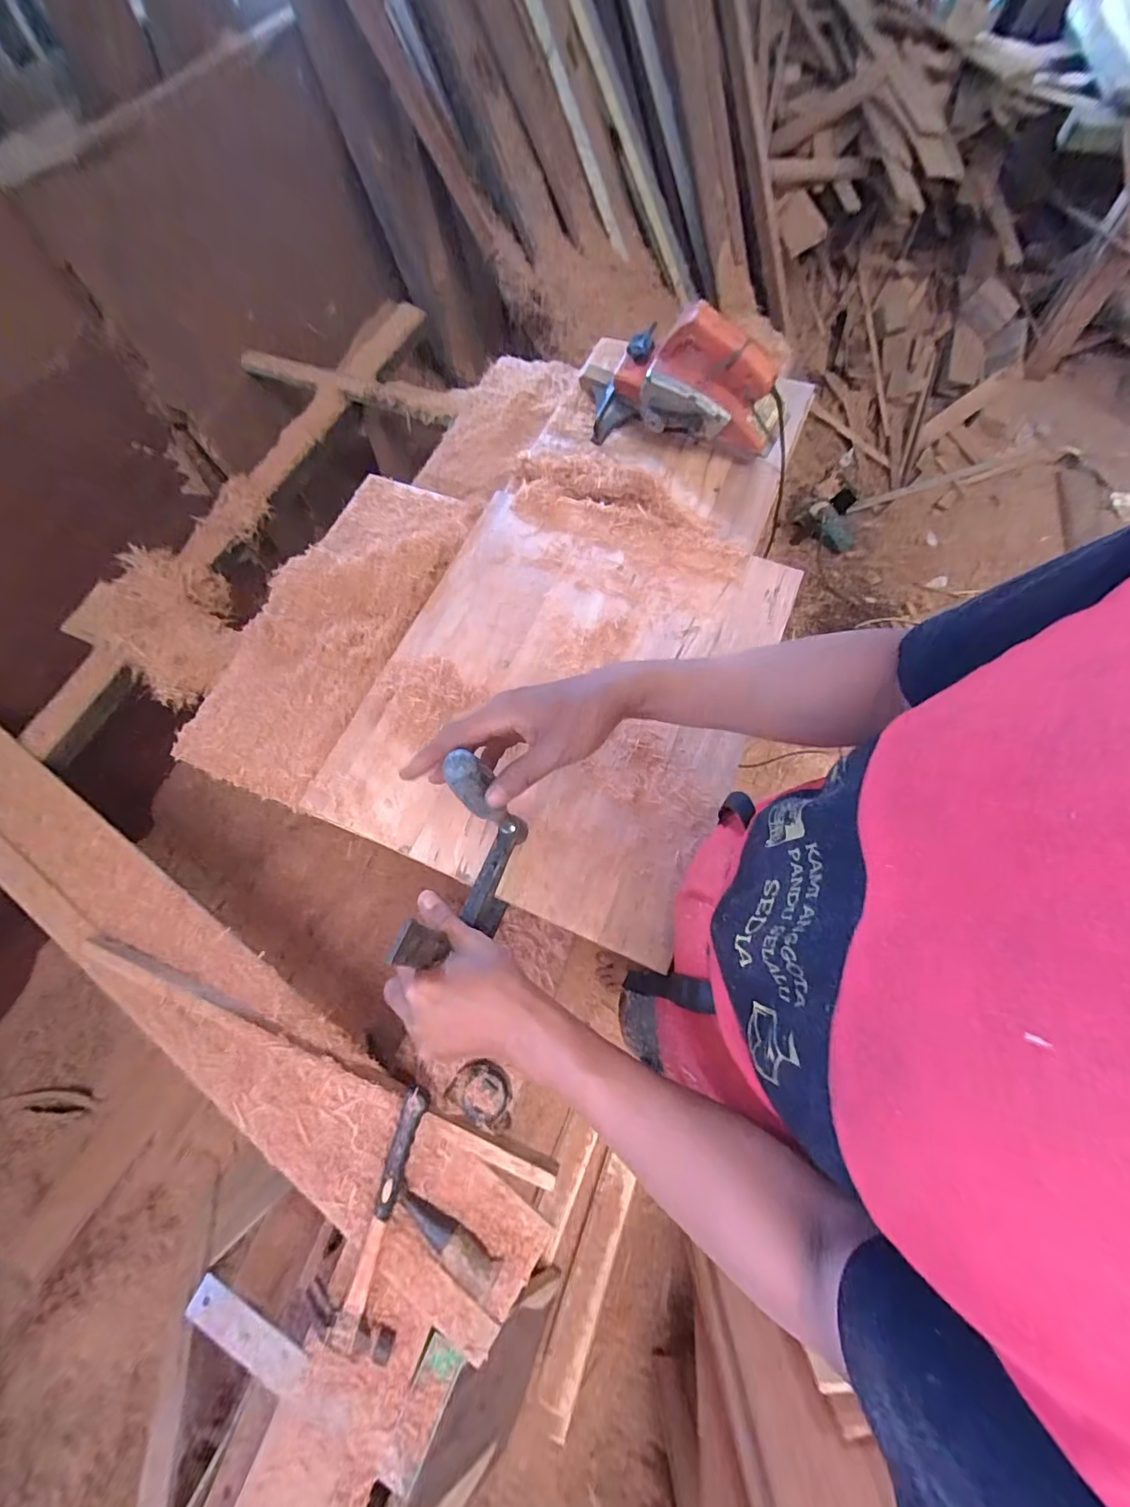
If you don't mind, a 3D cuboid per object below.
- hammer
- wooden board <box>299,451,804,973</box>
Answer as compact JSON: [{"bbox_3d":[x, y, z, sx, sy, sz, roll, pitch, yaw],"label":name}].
[{"bbox_3d":[-0.202,0.504,0.568,0.099,0.029,0.274,15,86,8],"label":"hammer"},{"bbox_3d":[0.000,-0.114,0.632,0.450,0.048,0.563,21,70,10],"label":"wooden board"}]

